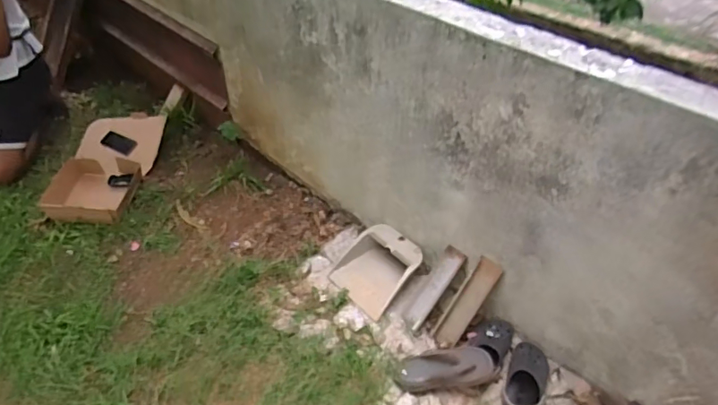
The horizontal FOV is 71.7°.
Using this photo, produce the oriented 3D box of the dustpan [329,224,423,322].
[{"bbox_3d":[0.050,0.211,1.653,0.250,0.120,0.248,34,55,28],"label":"dustpan"}]

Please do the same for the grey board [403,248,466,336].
[{"bbox_3d":[0.236,0.270,1.557,0.069,0.031,0.279,35,96,28],"label":"grey board"}]

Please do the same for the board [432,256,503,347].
[{"bbox_3d":[0.324,0.302,1.497,0.034,0.313,0.085,-1,35,-50],"label":"board"}]

